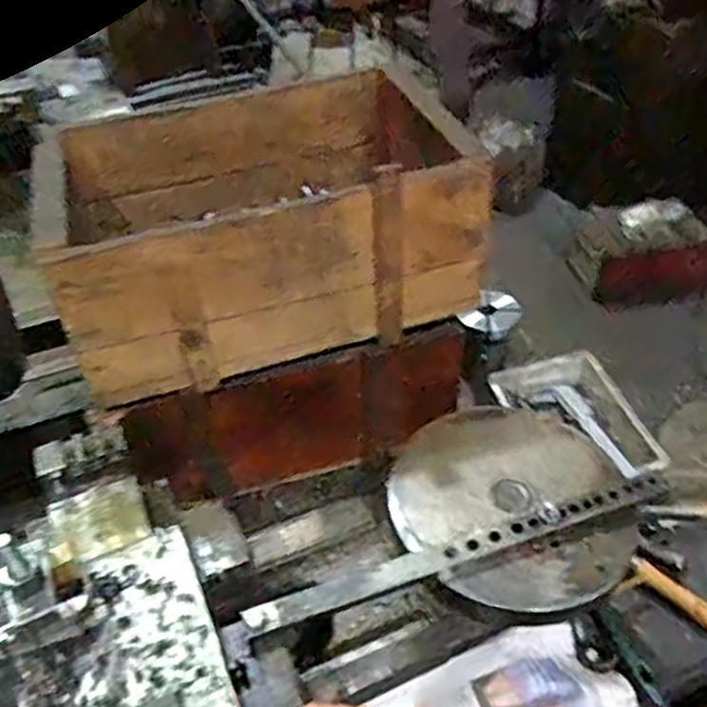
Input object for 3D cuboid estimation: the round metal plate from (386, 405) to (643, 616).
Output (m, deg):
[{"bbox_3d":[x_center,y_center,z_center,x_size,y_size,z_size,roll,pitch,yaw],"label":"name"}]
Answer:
[{"bbox_3d":[0.126,0.112,0.565,0.183,0.013,0.178,-1,41,1],"label":"round metal plate"}]

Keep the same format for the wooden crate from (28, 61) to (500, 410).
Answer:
[{"bbox_3d":[-0.087,-0.129,0.669,0.335,0.151,0.252,-13,42,-12],"label":"wooden crate"}]

